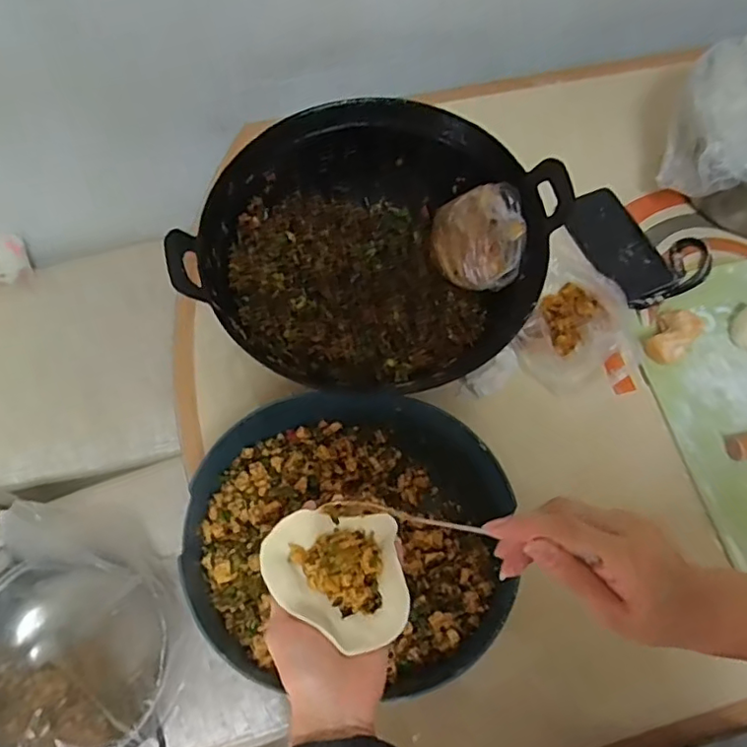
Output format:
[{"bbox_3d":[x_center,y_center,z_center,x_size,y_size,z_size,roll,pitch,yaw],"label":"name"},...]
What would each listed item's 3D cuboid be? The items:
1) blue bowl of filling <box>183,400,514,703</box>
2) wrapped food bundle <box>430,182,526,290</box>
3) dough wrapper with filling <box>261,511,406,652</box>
[{"bbox_3d":[-0.024,0.152,0.554,0.284,0.101,0.254,-3,67,-4],"label":"blue bowl of filling"},{"bbox_3d":[0.112,-0.140,0.631,0.091,0.069,0.106,5,67,0],"label":"wrapped food bundle"},{"bbox_3d":[-0.030,0.152,0.441,0.106,0.032,0.094,1,67,-2],"label":"dough wrapper with filling"}]

